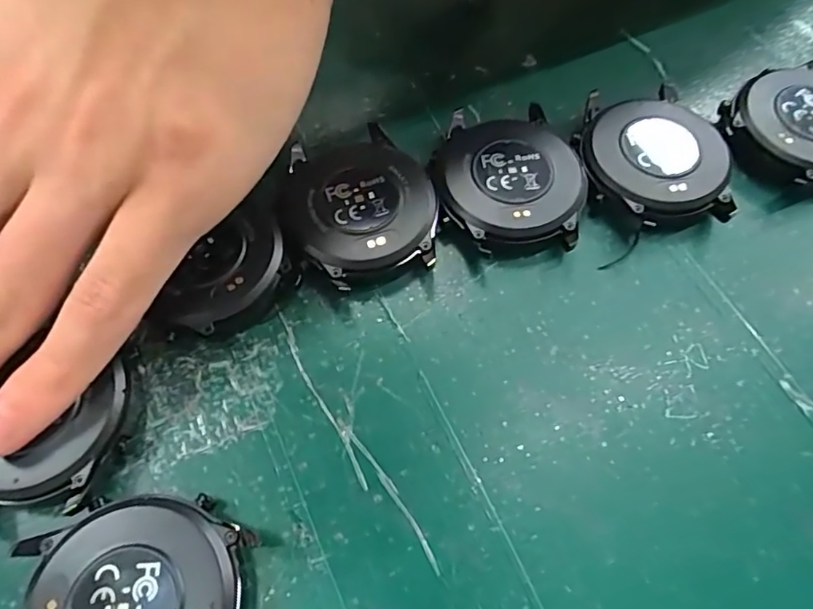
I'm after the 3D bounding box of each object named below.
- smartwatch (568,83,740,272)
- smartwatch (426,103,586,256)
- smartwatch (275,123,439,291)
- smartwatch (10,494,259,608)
[{"bbox_3d":[0.075,-0.044,0.168,0.043,0.012,0.054,-11,65,-5],"label":"smartwatch"},{"bbox_3d":[0.030,-0.039,0.167,0.043,0.011,0.049,-4,64,-2],"label":"smartwatch"},{"bbox_3d":[-0.014,-0.028,0.162,0.044,0.012,0.047,-16,65,-7],"label":"smartwatch"},{"bbox_3d":[-0.059,0.065,0.117,0.048,0.011,0.042,-3,64,-2],"label":"smartwatch"}]

